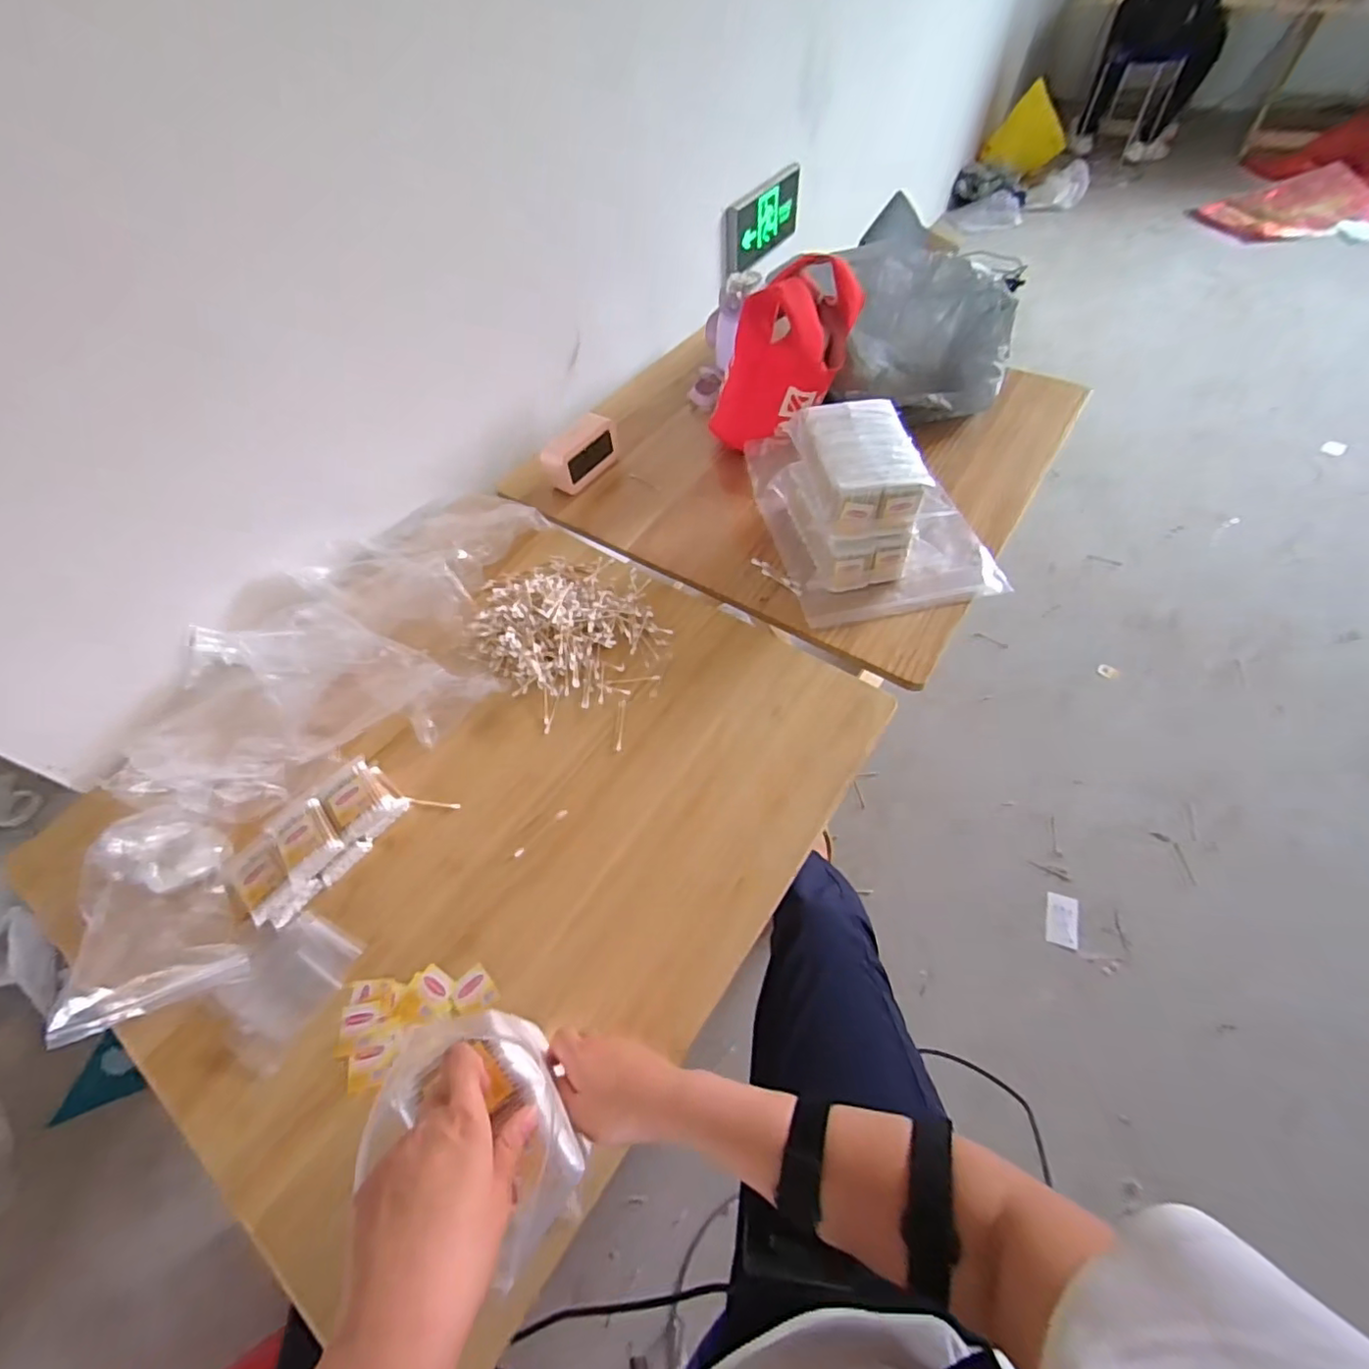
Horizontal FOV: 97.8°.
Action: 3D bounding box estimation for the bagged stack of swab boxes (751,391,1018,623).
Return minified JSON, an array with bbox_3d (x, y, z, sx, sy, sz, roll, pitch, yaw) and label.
[{"bbox_3d":[0.261,-0.303,0.869,0.285,0.159,0.401,-15,56,-5],"label":"bagged stack of swab boxes"}]

